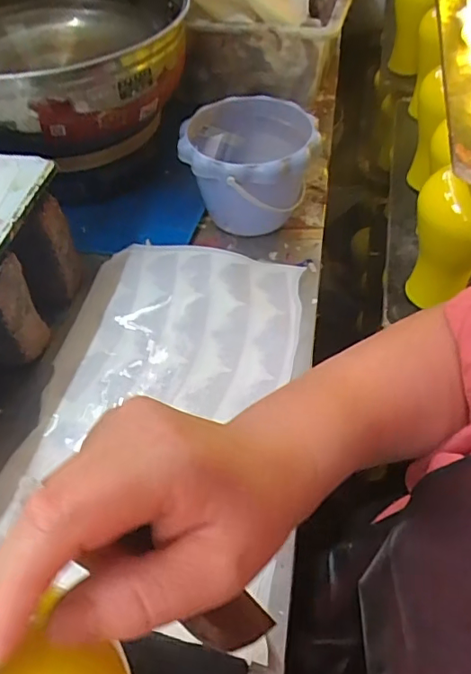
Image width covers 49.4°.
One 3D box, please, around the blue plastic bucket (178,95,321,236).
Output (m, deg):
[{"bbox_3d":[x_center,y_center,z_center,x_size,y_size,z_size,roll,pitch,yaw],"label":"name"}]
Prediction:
[{"bbox_3d":[0.018,-0.206,0.640,0.146,0.121,0.174,11,52,11],"label":"blue plastic bucket"}]

